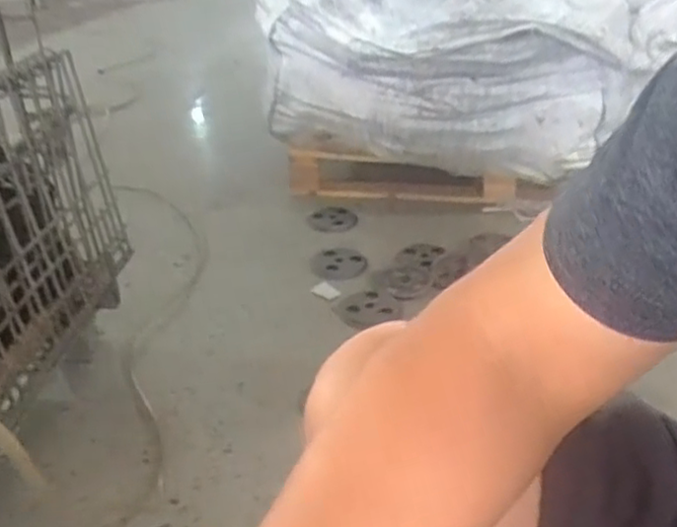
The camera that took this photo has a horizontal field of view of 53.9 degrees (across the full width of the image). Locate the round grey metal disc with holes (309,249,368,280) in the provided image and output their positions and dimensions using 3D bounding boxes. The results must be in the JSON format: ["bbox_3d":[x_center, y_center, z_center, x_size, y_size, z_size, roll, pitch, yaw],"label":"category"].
[{"bbox_3d":[-0.001,0.000,1.509,0.126,0.012,0.125,0,30,0],"label":"round grey metal disc with holes"}]

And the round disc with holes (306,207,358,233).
[{"bbox_3d":[-0.016,-0.114,1.733,0.129,0.016,0.129,0,30,0],"label":"round disc with holes"}]

